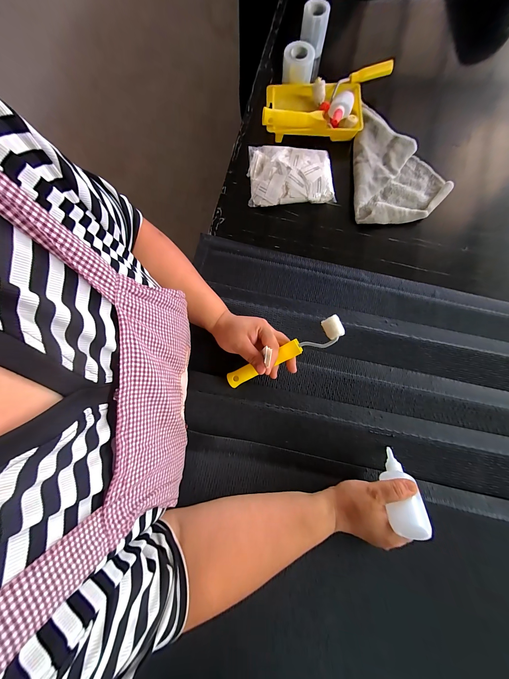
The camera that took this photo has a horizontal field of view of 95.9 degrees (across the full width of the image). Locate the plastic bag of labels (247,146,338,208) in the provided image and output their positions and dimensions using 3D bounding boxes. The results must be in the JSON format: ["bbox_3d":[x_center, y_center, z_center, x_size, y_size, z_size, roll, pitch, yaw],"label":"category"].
[{"bbox_3d":[0.075,-0.340,0.483,0.174,0.050,0.120,1,76,-1],"label":"plastic bag of labels"}]

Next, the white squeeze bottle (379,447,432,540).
[{"bbox_3d":[0.205,0.206,0.327,0.040,0.117,0.032,16,121,3],"label":"white squeeze bottle"}]

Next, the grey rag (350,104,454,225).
[{"bbox_3d":[0.302,-0.361,0.486,0.188,0.054,0.252,2,76,-1],"label":"grey rag"}]

